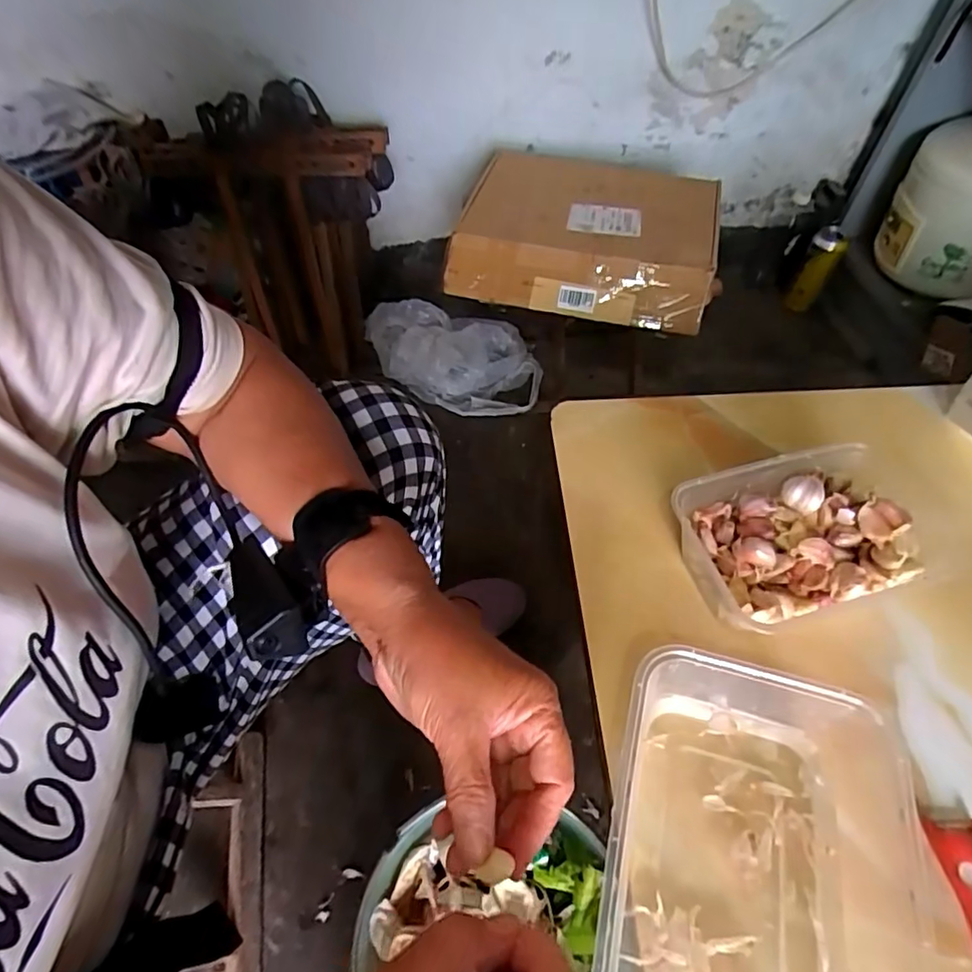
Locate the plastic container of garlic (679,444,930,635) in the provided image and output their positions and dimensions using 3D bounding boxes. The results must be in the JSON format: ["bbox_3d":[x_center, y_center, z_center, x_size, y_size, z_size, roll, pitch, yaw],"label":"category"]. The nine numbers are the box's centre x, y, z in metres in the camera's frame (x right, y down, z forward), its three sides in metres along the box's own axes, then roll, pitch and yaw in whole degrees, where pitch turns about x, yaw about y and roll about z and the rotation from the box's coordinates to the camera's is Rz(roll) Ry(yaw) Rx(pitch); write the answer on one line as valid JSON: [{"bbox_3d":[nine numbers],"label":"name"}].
[{"bbox_3d":[0.216,0.041,0.397,0.150,0.060,0.108,-14,56,-10],"label":"plastic container of garlic"}]

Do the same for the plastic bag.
[{"bbox_3d":[-0.062,-0.224,1.010,0.316,0.120,0.178,4,55,3],"label":"plastic bag"}]

